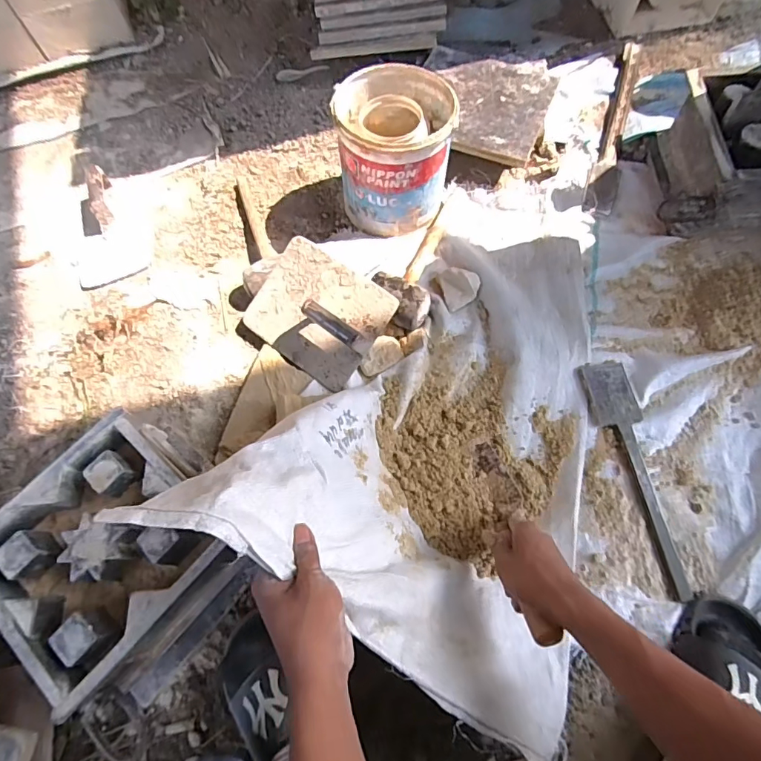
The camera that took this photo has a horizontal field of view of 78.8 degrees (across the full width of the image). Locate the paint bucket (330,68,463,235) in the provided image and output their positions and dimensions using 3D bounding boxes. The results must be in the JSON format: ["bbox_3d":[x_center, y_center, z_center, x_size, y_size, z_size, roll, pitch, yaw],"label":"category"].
[{"bbox_3d":[0.024,-0.370,0.760,0.173,0.177,0.175,-2,67,5],"label":"paint bucket"}]

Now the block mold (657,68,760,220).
[{"bbox_3d":[0.616,-0.377,0.759,0.226,0.143,0.224,1,67,6],"label":"block mold"}]

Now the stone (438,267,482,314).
[{"bbox_3d":[0.130,-0.154,0.757,0.060,0.039,0.068,-13,66,0],"label":"stone"}]

